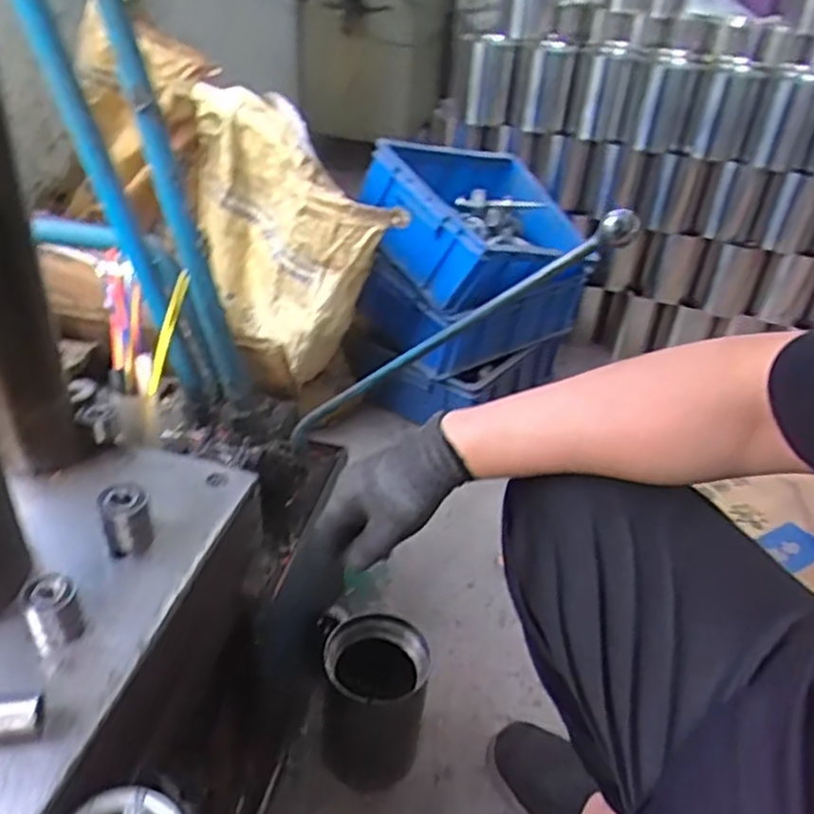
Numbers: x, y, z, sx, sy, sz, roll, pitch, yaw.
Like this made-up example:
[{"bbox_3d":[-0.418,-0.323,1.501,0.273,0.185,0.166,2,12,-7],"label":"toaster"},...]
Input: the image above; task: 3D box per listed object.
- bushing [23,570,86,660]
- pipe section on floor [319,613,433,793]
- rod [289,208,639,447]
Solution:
[{"bbox_3d":[-0.235,0.137,0.488,0.030,0.042,0.033,-17,40,-28],"label":"bushing"},{"bbox_3d":[-0.038,0.347,0.868,0.110,0.181,0.115,10,35,8],"label":"pipe section on floor"},{"bbox_3d":[0.021,-0.054,0.678,0.028,0.432,0.022,51,38,-11],"label":"rod"}]

